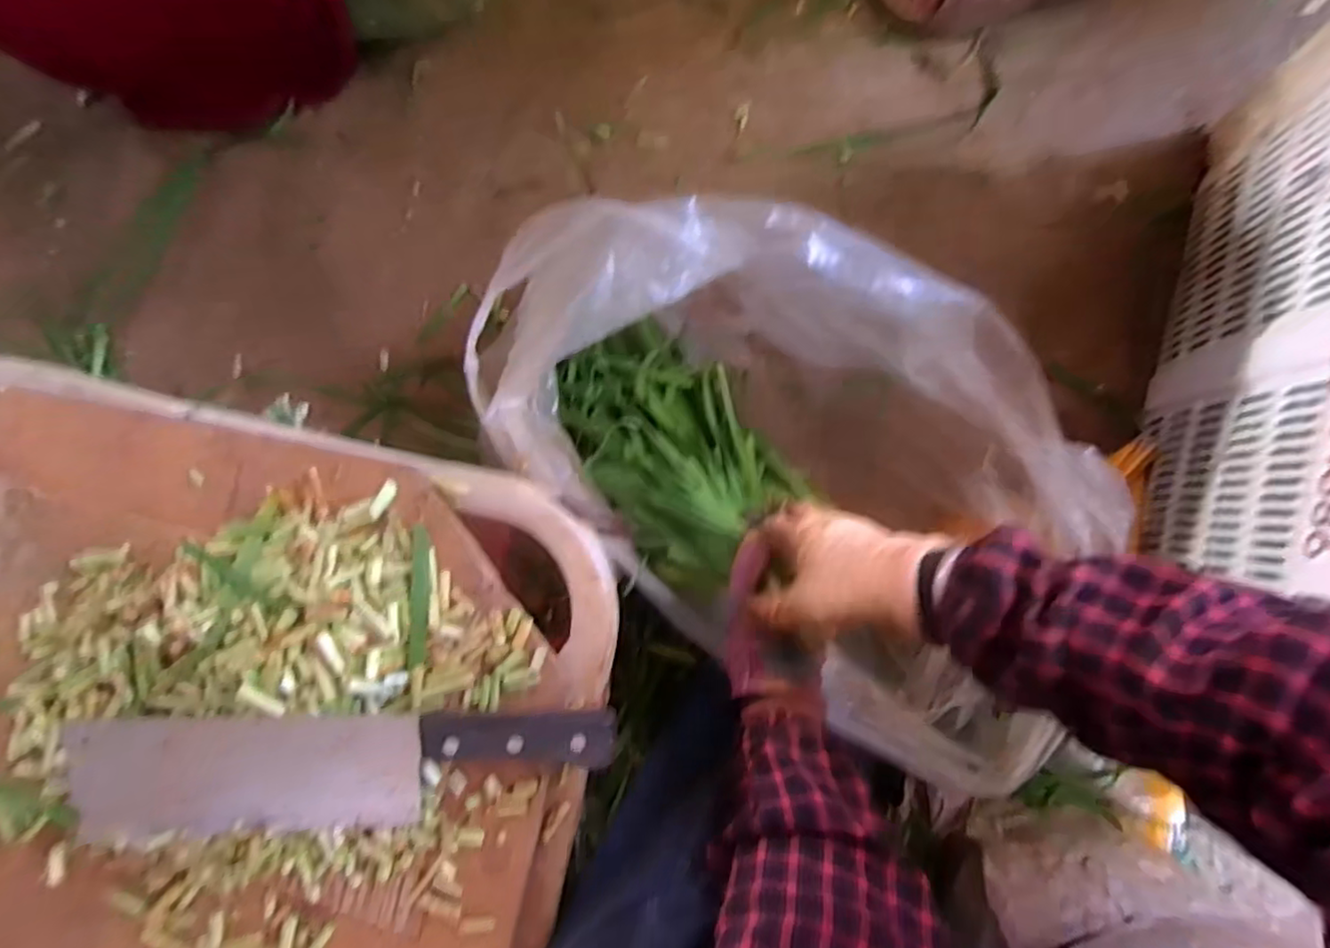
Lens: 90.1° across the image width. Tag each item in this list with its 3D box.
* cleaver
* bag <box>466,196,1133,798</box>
[{"bbox_3d":[-0.172,0.157,0.349,0.286,0.031,0.064,-3,88,5],"label":"cleaver"},{"bbox_3d":[0.106,-0.026,0.608,0.557,0.230,0.331,33,92,5],"label":"bag"}]

